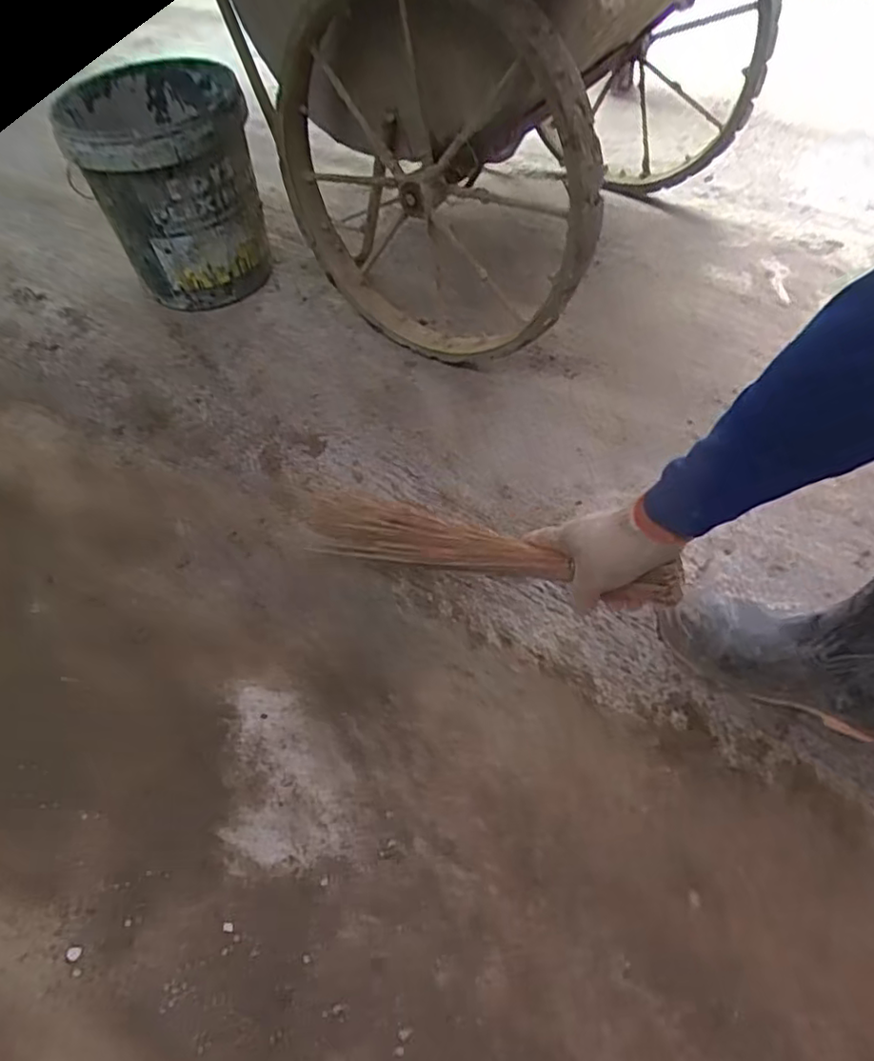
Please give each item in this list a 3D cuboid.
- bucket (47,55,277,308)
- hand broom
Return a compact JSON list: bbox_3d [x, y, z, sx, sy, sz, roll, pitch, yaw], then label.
[{"bbox_3d":[-0.467,-0.605,1.179,0.268,0.331,0.300,-31,58,-17],"label":"bucket"},{"bbox_3d":[0.037,0.021,0.705,0.435,0.040,0.073,11,54,33],"label":"hand broom"}]

